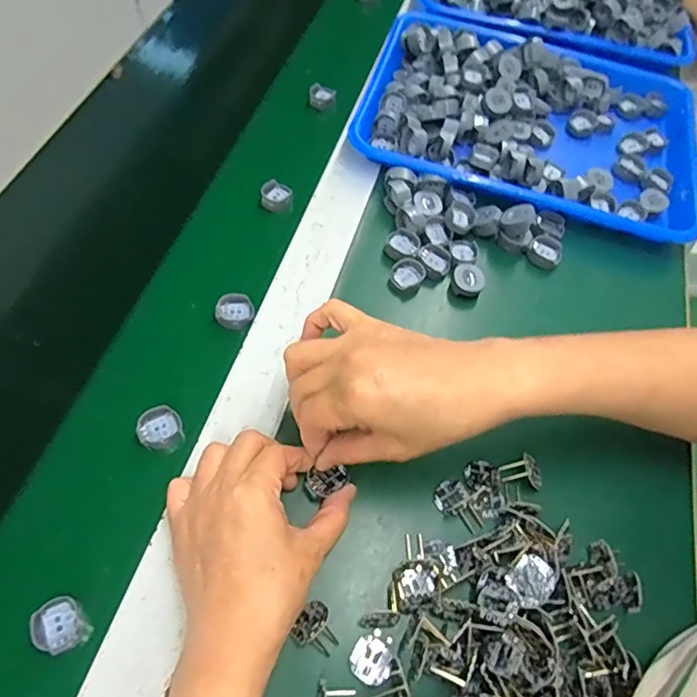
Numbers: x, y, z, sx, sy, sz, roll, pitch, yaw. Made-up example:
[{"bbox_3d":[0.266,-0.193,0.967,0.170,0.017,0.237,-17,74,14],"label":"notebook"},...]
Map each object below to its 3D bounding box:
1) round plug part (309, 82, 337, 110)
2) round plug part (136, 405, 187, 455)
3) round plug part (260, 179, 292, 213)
[{"bbox_3d":[-0.028,-0.267,0.583,0.028,0.017,0.018,0,59,-6],"label":"round plug part"},{"bbox_3d":[-0.131,0.058,0.384,0.028,0.016,0.030,3,58,-5],"label":"round plug part"},{"bbox_3d":[-0.067,-0.139,0.504,0.027,0.012,0.029,3,58,-5],"label":"round plug part"}]

